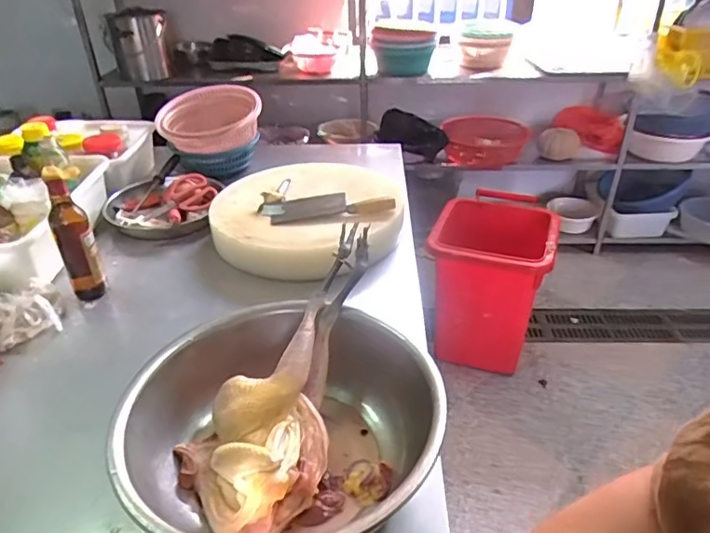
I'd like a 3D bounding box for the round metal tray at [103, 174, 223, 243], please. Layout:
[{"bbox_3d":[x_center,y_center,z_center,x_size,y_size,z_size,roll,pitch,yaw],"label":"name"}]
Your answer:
[{"bbox_3d":[-0.476,-0.163,1.325,0.258,0.064,0.254,-2,32,0],"label":"round metal tray"}]

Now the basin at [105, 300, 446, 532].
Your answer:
[{"bbox_3d":[-0.082,0.201,0.669,0.364,0.126,0.378,-1,32,1],"label":"basin"}]

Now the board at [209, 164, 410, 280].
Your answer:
[{"bbox_3d":[-0.096,-0.118,1.194,0.403,0.092,0.341,10,34,18],"label":"board"}]

